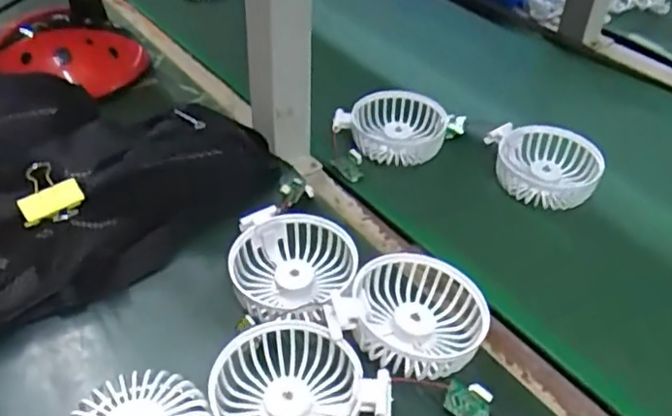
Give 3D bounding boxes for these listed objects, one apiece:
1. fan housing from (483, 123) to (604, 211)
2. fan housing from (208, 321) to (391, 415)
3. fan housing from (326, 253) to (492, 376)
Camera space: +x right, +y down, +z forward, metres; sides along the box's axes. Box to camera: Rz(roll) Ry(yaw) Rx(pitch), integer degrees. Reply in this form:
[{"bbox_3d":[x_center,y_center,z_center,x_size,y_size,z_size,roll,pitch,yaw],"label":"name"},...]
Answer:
[{"bbox_3d":[0.183,-0.038,0.571,0.092,0.034,0.088,1,41,0],"label":"fan housing"},{"bbox_3d":[-0.024,0.113,0.388,0.099,0.036,0.088,-16,44,-18],"label":"fan housing"},{"bbox_3d":[0.053,0.070,0.425,0.089,0.040,0.089,1,41,-1],"label":"fan housing"}]

